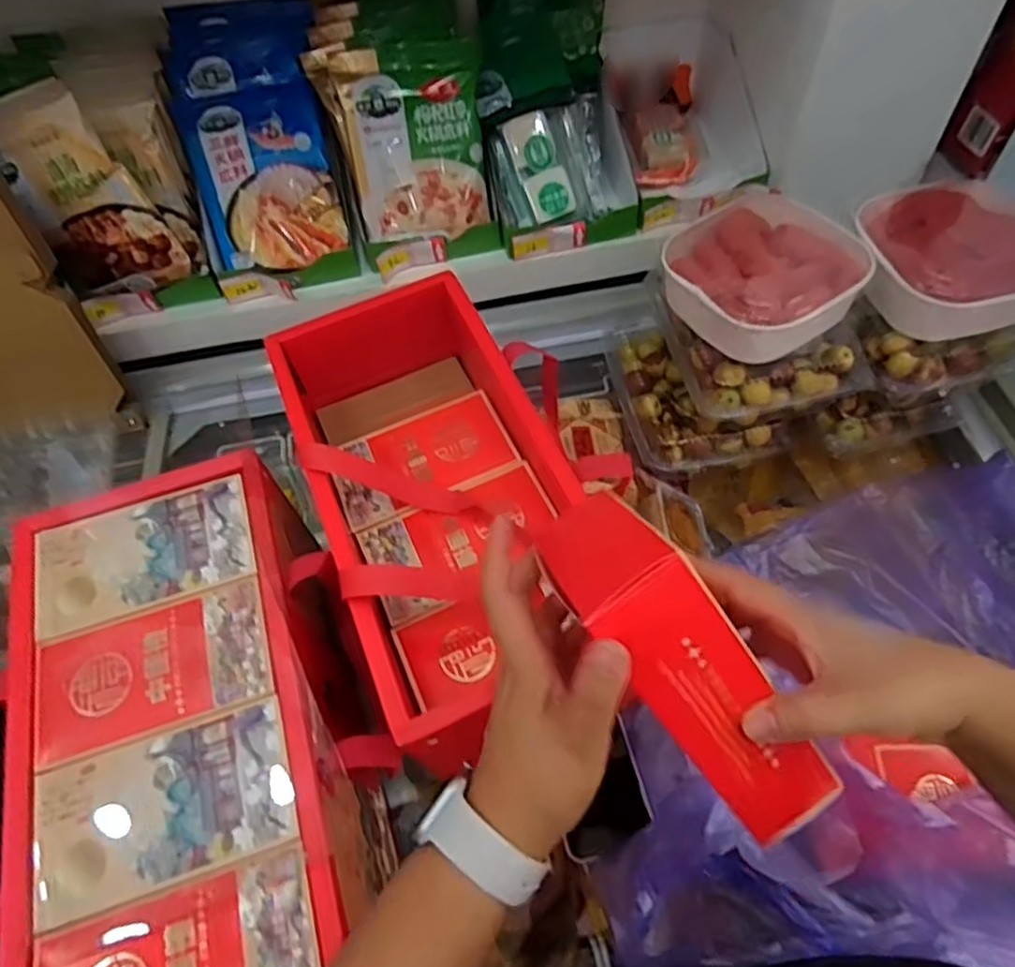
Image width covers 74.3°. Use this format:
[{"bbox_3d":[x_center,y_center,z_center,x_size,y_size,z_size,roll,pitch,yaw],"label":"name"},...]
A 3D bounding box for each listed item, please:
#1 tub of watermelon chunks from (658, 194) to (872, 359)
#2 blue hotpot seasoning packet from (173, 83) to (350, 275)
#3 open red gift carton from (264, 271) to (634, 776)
[{"bbox_3d":[0.245,-0.202,0.659,0.168,0.056,0.163,-27,59,-13],"label":"tub of watermelon chunks"},{"bbox_3d":[-0.305,-0.381,0.846,0.165,0.033,0.214,-15,98,-9],"label":"blue hotpot seasoning packet"},{"bbox_3d":[-0.056,0.009,0.596,0.204,0.131,0.414,-22,58,-10],"label":"open red gift carton"}]

